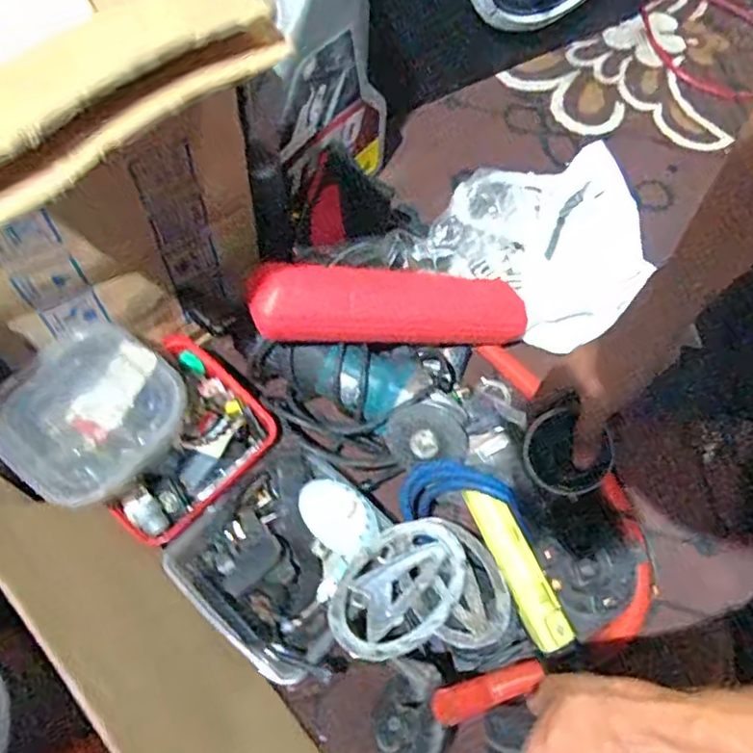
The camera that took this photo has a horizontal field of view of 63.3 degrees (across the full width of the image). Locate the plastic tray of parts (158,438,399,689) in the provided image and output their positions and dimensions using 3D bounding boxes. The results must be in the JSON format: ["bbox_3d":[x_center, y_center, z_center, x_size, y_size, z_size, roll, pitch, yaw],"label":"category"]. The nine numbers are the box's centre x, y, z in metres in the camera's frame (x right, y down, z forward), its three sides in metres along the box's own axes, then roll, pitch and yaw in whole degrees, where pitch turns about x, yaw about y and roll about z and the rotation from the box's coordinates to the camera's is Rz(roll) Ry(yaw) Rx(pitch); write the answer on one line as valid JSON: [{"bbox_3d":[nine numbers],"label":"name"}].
[{"bbox_3d":[-0.084,0.163,0.566,0.161,0.043,0.168,39,70,12],"label":"plastic tray of parts"}]

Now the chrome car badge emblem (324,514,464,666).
[{"bbox_3d":[0.020,0.185,0.541,0.137,0.018,0.091,-40,75,-18],"label":"chrome car badge emblem"}]

